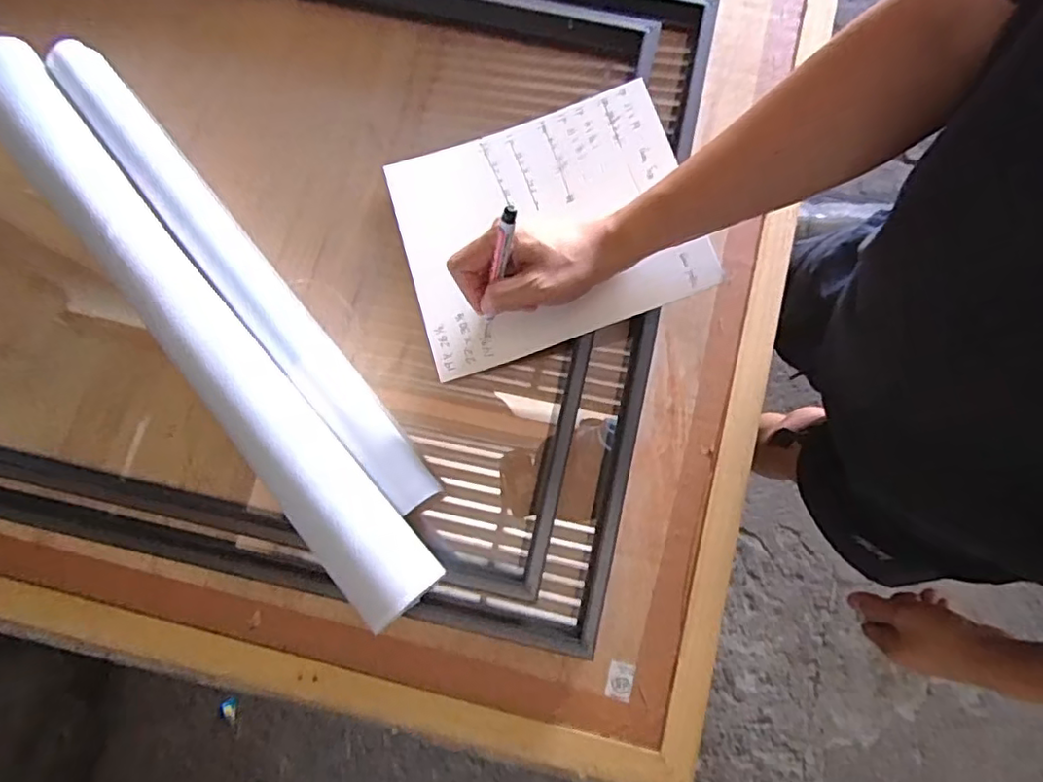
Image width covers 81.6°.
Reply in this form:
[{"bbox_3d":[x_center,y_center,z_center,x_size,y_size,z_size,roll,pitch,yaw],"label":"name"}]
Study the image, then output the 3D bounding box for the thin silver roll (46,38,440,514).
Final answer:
[{"bbox_3d":[-0.233,-0.101,0.501,0.043,0.050,0.507,-40,83,-5],"label":"thin silver roll"}]

